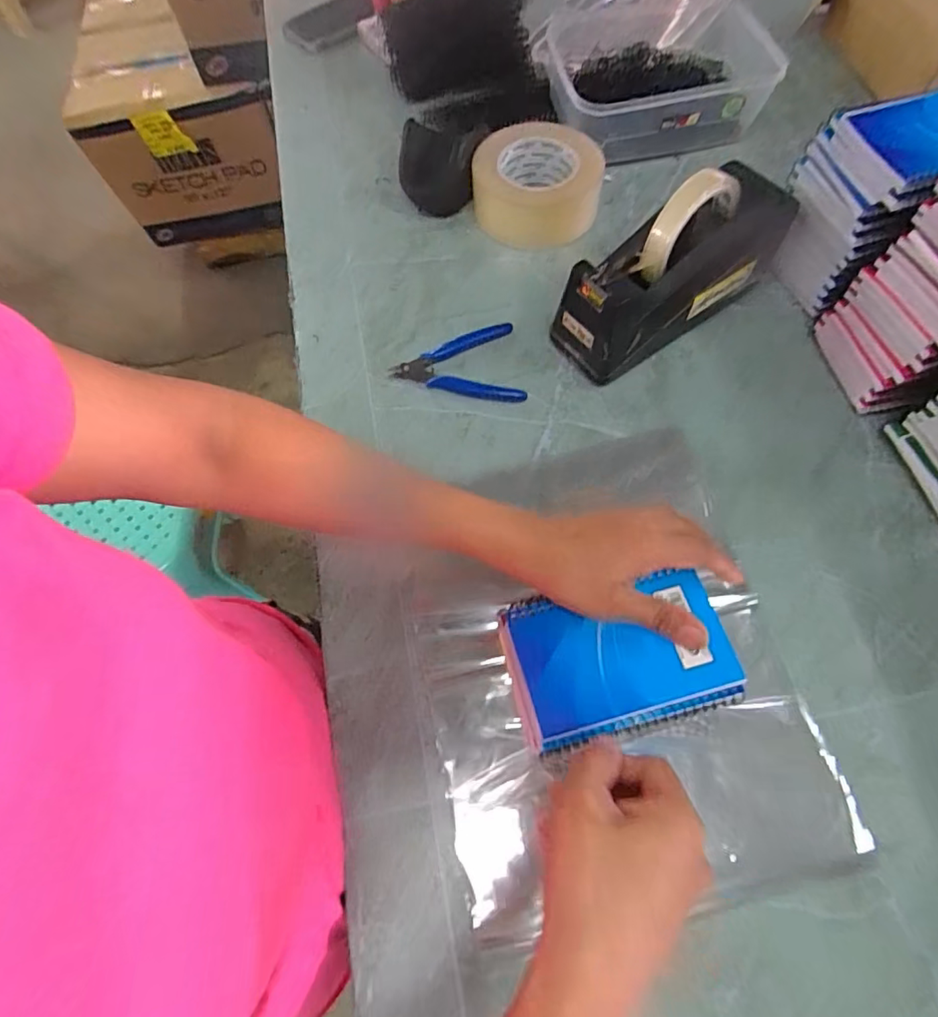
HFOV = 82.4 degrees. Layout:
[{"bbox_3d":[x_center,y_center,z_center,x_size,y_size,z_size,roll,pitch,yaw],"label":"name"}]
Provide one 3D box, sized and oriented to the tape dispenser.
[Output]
[{"bbox_3d":[0.179,-0.211,0.469,0.216,0.119,0.075,-33,69,-12],"label":"tape dispenser"}]

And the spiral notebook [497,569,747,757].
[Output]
[{"bbox_3d":[0.094,0.093,0.340,0.134,0.018,0.089,-14,66,-4],"label":"spiral notebook"}]

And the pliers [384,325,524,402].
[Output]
[{"bbox_3d":[-0.013,-0.129,0.502,0.119,0.008,0.083,-8,65,-2],"label":"pliers"}]

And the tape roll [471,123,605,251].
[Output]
[{"bbox_3d":[0.075,-0.356,0.586,0.131,0.054,0.131,-1,65,2],"label":"tape roll"}]

